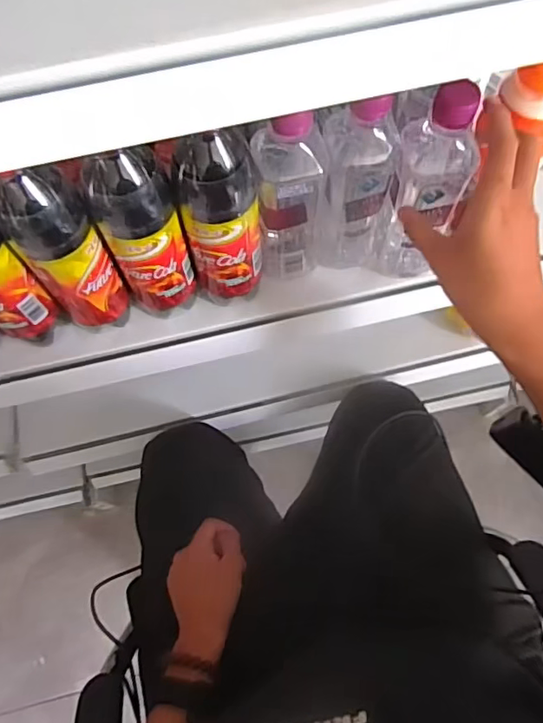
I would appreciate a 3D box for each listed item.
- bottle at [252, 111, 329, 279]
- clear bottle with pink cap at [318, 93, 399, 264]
[{"bbox_3d":[0.016,-0.136,0.449,0.057,0.174,0.054,0,71,1],"label":"bottle"},{"bbox_3d":[0.073,-0.143,0.456,0.058,0.164,0.046,13,71,5],"label":"clear bottle with pink cap"}]

